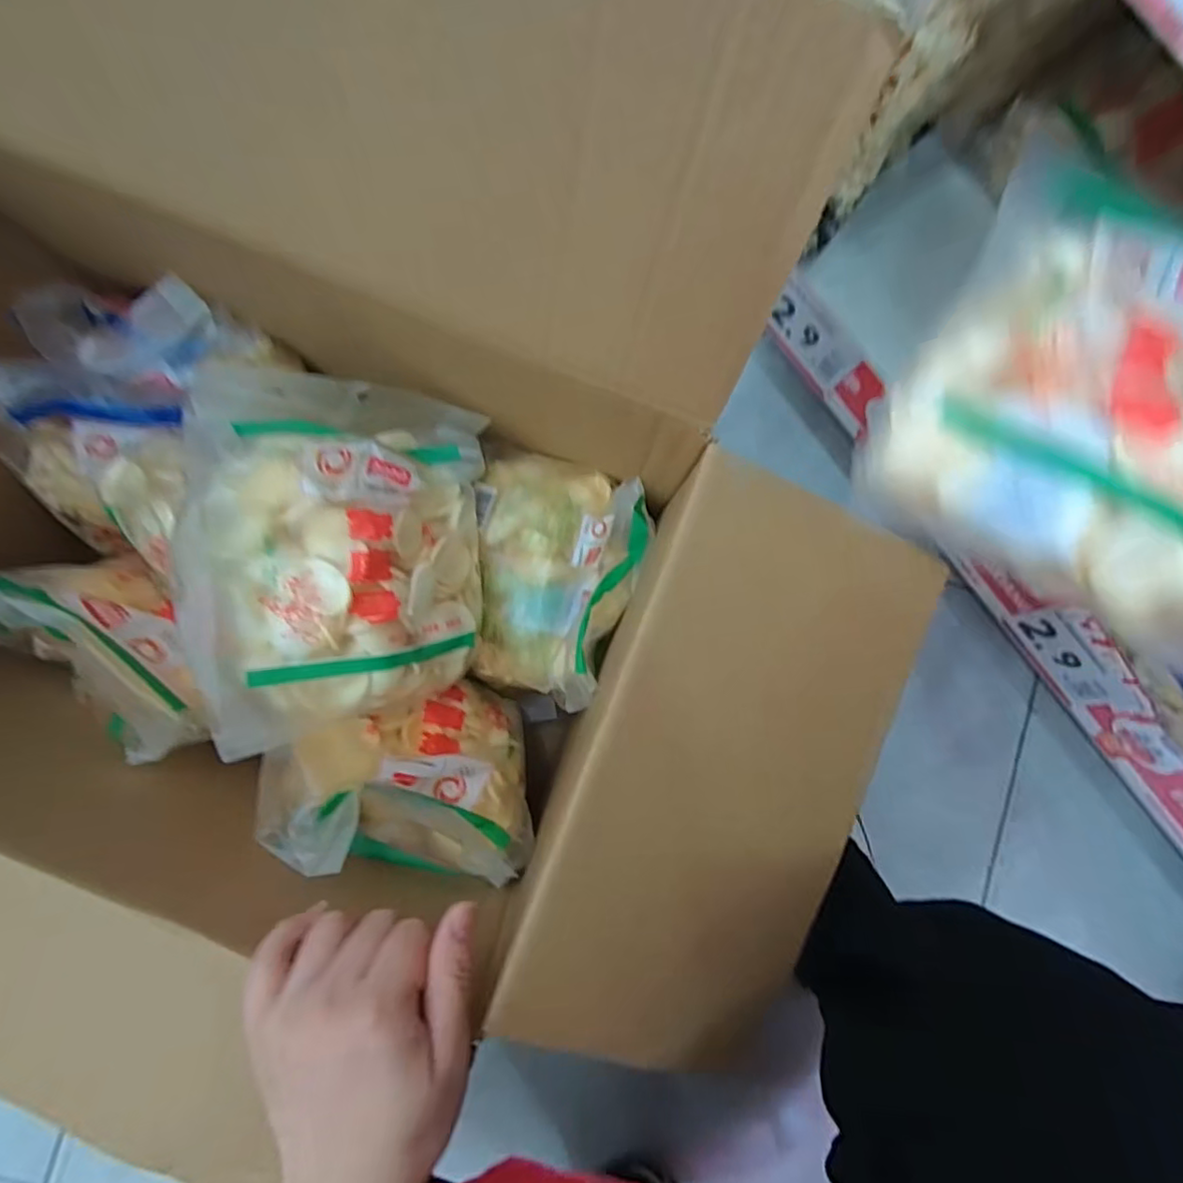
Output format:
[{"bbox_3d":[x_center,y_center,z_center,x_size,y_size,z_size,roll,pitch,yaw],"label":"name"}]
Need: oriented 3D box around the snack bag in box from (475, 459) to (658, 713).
[{"bbox_3d":[-0.024,-0.013,0.480,0.151,0.065,0.194,1,87,-1],"label":"snack bag in box"}]

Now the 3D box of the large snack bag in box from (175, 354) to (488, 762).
[{"bbox_3d":[-0.157,-0.020,0.409,0.189,0.045,0.225,-4,91,-38],"label":"large snack bag in box"}]

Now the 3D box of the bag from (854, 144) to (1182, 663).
[{"bbox_3d":[0.247,-0.092,0.297,0.178,0.047,0.194,28,87,0],"label":"bag"}]

